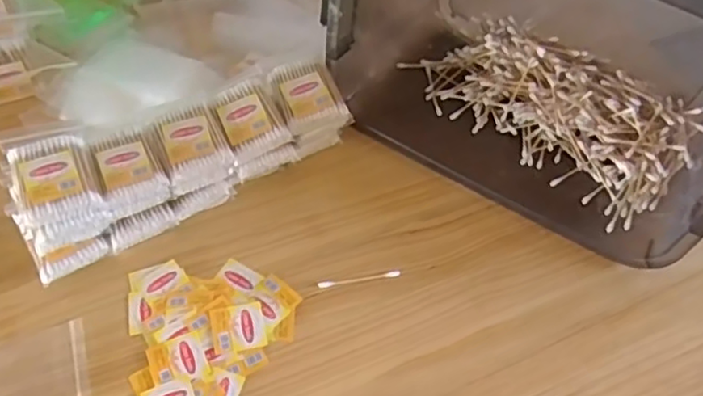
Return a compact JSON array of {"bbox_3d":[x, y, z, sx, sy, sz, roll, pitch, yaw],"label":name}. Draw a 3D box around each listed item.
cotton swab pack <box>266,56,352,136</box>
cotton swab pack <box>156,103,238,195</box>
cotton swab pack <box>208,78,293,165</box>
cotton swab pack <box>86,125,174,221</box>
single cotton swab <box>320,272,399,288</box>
[{"bbox_3d":[-0.042,-0.098,0.600,0.058,0.016,0.077,-17,58,-15],"label":"cotton swab pack"},{"bbox_3d":[-0.142,-0.046,0.570,0.057,0.030,0.070,-22,59,-17],"label":"cotton swab pack"},{"bbox_3d":[-0.094,-0.073,0.579,0.053,0.019,0.073,-21,59,-17],"label":"cotton swab pack"},{"bbox_3d":[-0.194,-0.024,0.554,0.054,0.029,0.072,-21,59,-17],"label":"cotton swab pack"},{"bbox_3d":[0.007,0.071,0.560,0.072,0.004,0.007,-6,58,-7],"label":"single cotton swab"}]

